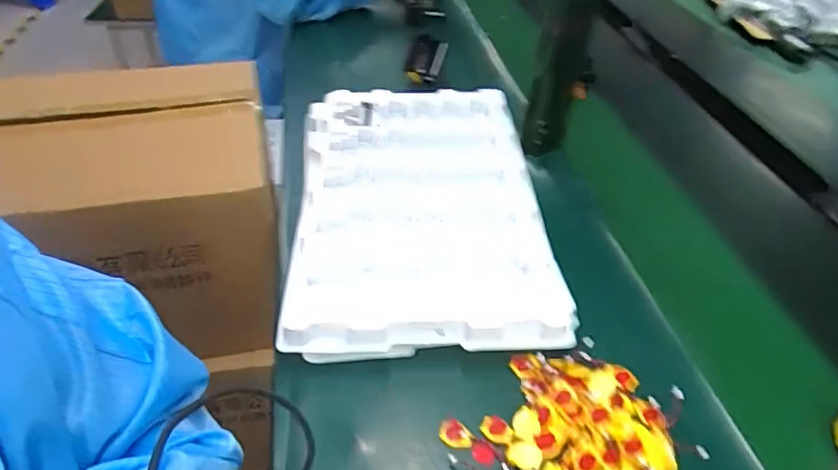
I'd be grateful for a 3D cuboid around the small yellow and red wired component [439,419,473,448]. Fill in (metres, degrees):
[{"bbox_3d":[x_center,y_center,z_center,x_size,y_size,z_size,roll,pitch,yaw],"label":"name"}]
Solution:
[{"bbox_3d":[0.028,0.157,0.452,0.020,0.005,0.030,-23,47,-27],"label":"small yellow and red wired component"}]

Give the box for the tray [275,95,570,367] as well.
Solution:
[{"bbox_3d":[-0.004,-0.039,0.658,0.260,0.059,0.440,-3,39,-2],"label":"tray"}]

